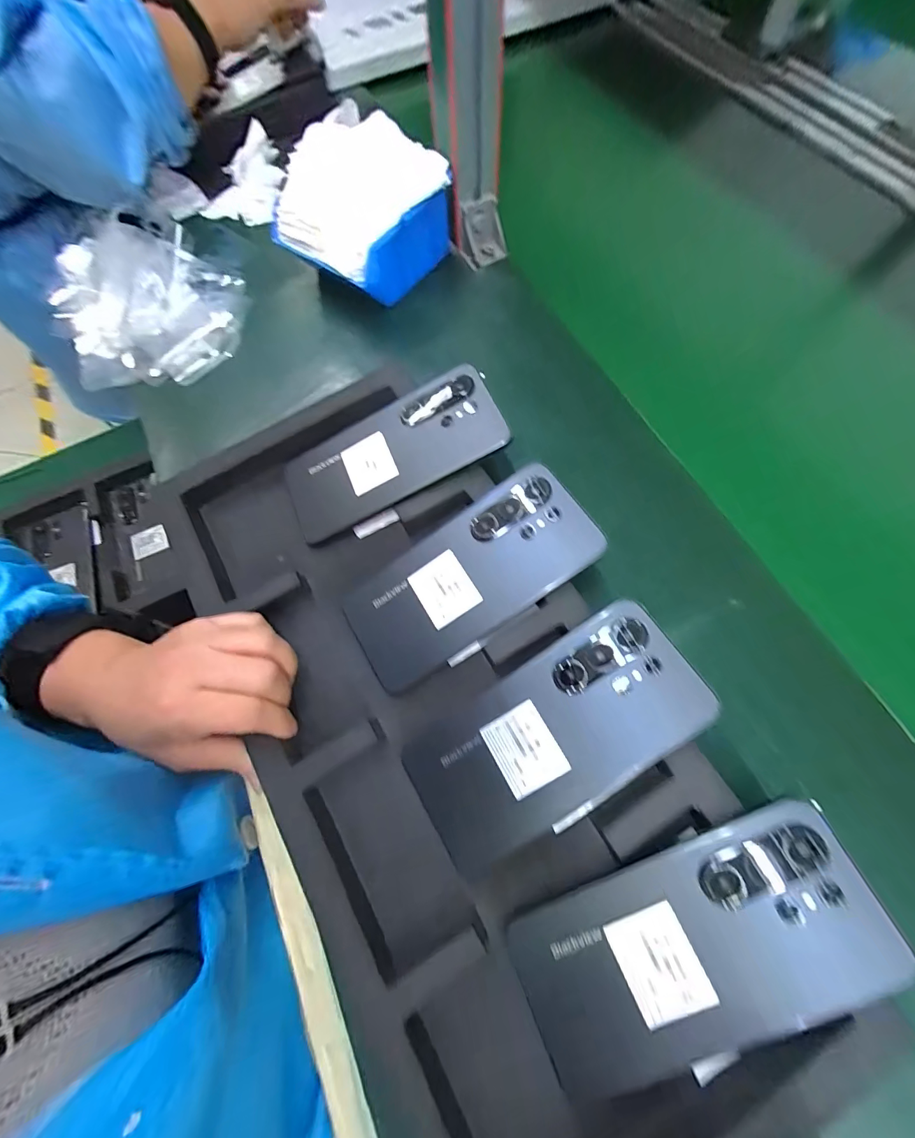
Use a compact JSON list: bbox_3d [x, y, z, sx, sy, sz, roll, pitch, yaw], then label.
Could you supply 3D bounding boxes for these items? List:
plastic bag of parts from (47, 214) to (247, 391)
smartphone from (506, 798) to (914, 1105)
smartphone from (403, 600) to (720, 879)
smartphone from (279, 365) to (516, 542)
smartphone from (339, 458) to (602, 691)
[{"bbox_3d":[-0.311,-0.269,0.403,0.177,0.053,0.196,-35,72,-10],"label":"plastic bag of parts"},{"bbox_3d":[0.113,0.182,0.196,0.166,0.005,0.078,-28,70,5],"label":"smartphone"},{"bbox_3d":[0.053,0.093,0.231,0.166,0.005,0.079,-35,72,3],"label":"smartphone"},{"bbox_3d":[-0.051,-0.085,0.303,0.166,0.009,0.075,-26,70,8],"label":"smartphone"},{"bbox_3d":[0.007,0.006,0.266,0.166,0.006,0.076,-35,72,4],"label":"smartphone"}]

